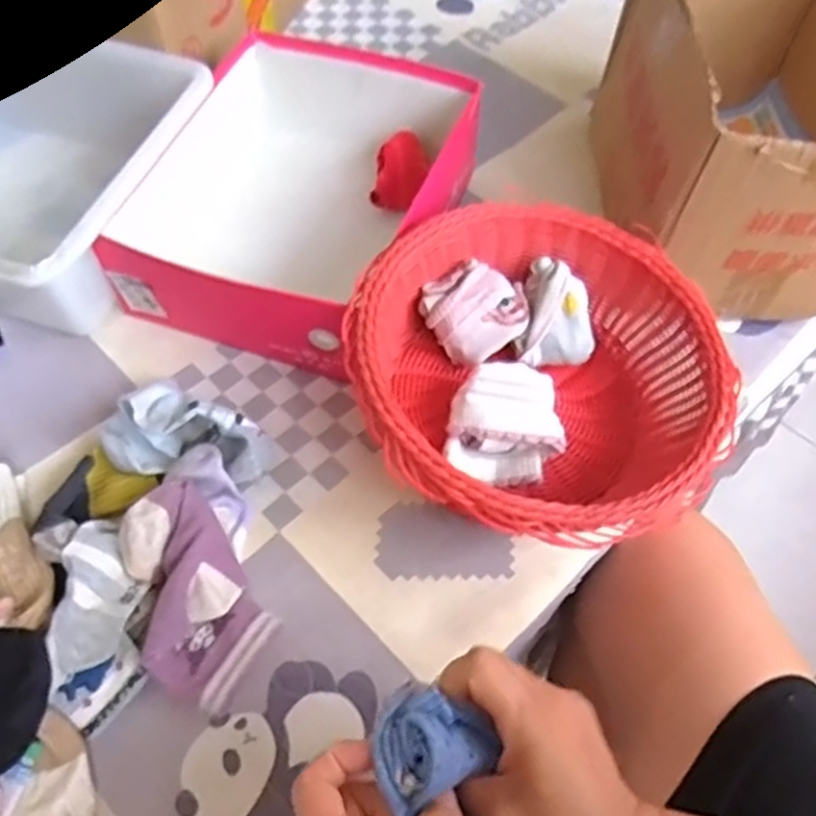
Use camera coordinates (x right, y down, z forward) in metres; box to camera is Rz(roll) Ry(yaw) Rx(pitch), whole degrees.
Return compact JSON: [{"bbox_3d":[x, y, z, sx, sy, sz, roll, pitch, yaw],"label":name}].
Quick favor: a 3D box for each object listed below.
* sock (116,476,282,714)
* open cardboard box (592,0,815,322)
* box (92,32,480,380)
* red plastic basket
[{"bbox_3d":[-0.150,0.127,0.514,0.082,0.046,0.144,-31,63,-21],"label":"sock"},{"bbox_3d":[0.301,-0.257,0.679,0.202,0.206,0.324,4,57,0],"label":"open cardboard box"},{"bbox_3d":[-0.089,-0.197,0.685,0.247,0.093,0.320,16,58,7],"label":"box"},{"bbox_3d":[0.098,-0.019,0.579,0.276,0.114,0.270,1,57,-2],"label":"red plastic basket"}]

